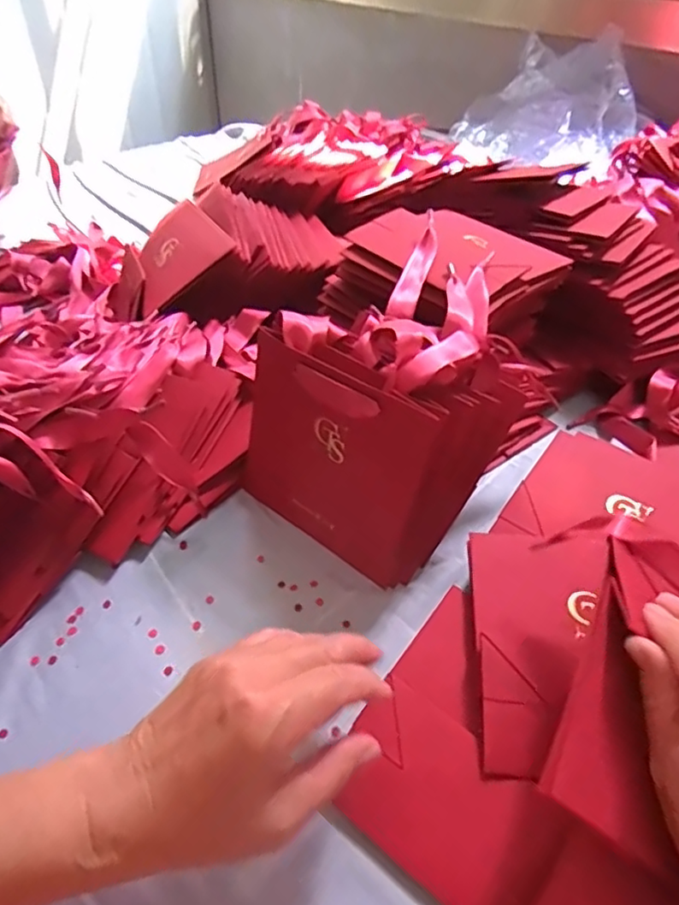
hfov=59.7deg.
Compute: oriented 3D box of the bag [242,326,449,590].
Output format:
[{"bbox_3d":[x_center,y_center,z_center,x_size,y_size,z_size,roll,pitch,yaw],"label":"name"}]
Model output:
[{"bbox_3d":[-0.008,0.005,0.397,0.140,0.137,0.014,30,40,27],"label":"bag"}]

